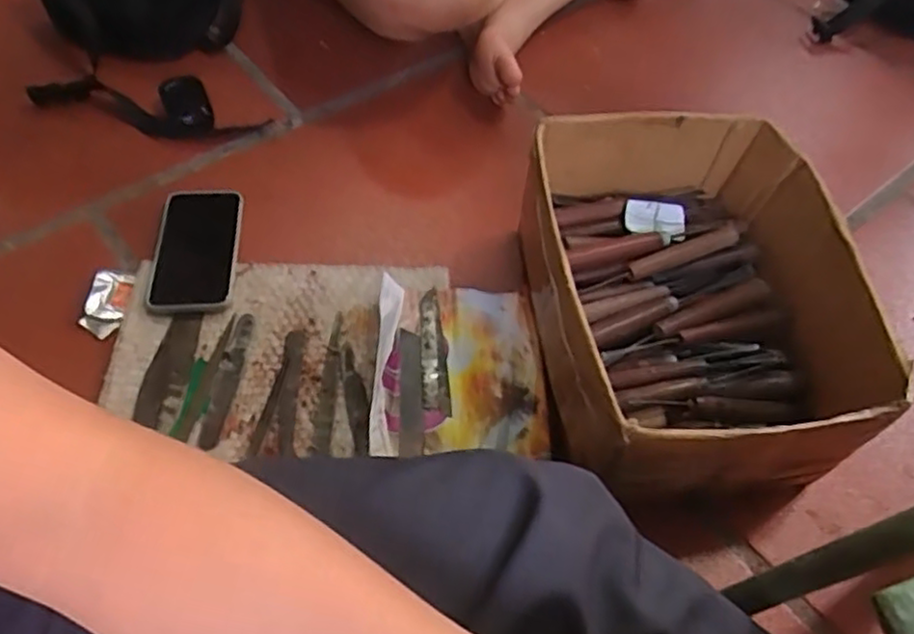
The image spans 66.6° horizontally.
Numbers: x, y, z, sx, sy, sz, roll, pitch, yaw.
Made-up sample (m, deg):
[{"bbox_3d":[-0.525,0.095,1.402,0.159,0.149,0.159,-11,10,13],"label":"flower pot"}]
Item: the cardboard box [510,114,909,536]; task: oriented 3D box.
[{"bbox_3d":[0.200,-0.012,0.627,0.263,0.151,0.339,0,55,-4],"label":"cardboard box"}]

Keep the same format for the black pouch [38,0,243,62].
[{"bbox_3d":[-0.412,-0.409,0.890,0.260,0.099,0.130,1,55,-3],"label":"black pouch"}]

